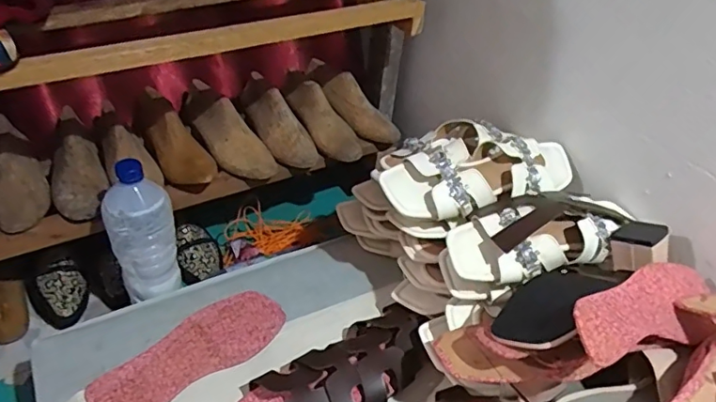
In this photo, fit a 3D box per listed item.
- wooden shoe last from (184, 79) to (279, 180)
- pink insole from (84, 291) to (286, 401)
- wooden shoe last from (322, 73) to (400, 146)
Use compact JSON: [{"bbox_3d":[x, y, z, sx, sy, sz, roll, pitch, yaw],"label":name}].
[{"bbox_3d":[-0.220,-0.114,0.870,0.072,0.081,0.233,-28,64,-34],"label":"wooden shoe last"},{"bbox_3d":[-0.203,0.184,0.646,0.098,0.010,0.240,35,45,31],"label":"pink insole"},{"bbox_3d":[0.005,-0.168,0.958,0.058,0.051,0.170,-28,66,-34],"label":"wooden shoe last"}]

